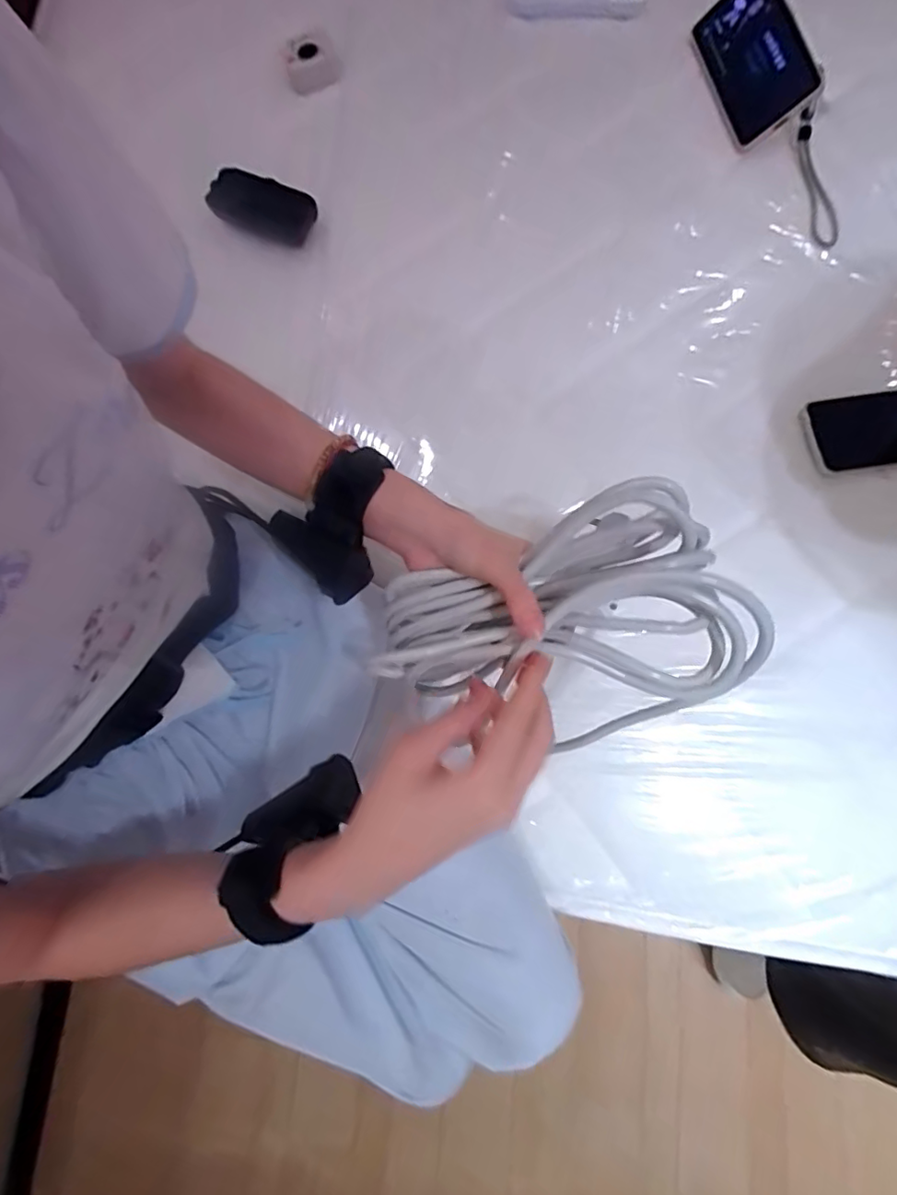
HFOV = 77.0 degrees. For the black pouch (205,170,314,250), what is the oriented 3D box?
[{"bbox_3d":[-0.197,-0.414,0.602,0.110,0.033,0.044,22,82,7],"label":"black pouch"}]

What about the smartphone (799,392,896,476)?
[{"bbox_3d":[0.407,-0.154,0.518,0.152,0.010,0.070,-9,80,2],"label":"smartphone"}]

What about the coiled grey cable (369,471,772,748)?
[{"bbox_3d":[0.062,0.002,0.361,0.223,0.075,0.124,-5,97,27],"label":"coiled grey cable"}]

